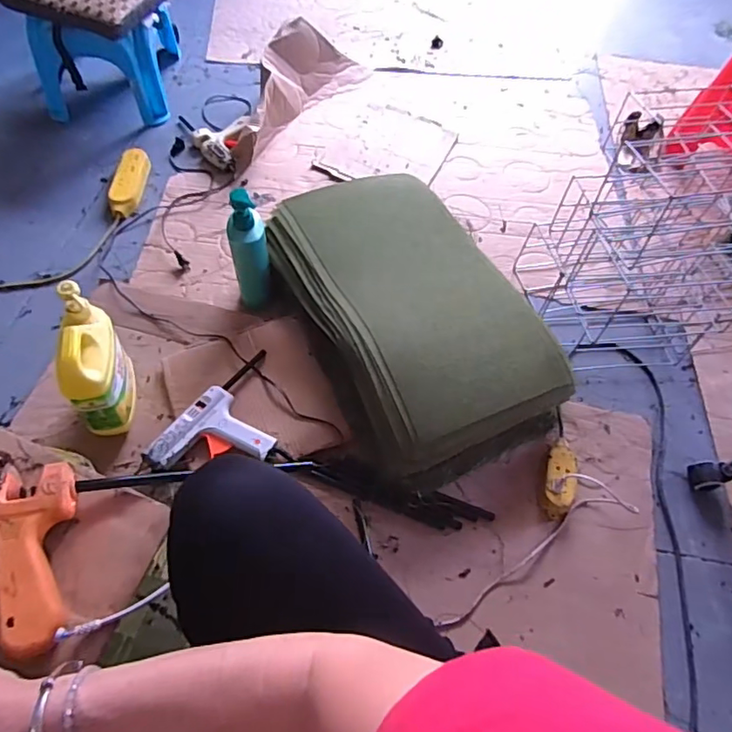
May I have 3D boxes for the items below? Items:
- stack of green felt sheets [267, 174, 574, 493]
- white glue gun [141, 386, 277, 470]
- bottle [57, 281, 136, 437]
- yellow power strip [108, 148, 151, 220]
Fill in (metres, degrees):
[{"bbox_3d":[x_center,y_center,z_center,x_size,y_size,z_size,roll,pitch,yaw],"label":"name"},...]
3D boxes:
[{"bbox_3d":[0.069,-0.111,1.009,0.361,0.192,0.601,-21,63,-17],"label":"stack of green felt sheets"},{"bbox_3d":[-0.249,0.134,0.901,0.161,0.037,0.172,31,59,13],"label":"white glue gun"},{"bbox_3d":[-0.422,0.009,0.860,0.067,0.253,0.147,-8,59,-12],"label":"bottle"},{"bbox_3d":[-0.540,-0.420,1.236,0.066,0.030,0.196,4,57,-4],"label":"yellow power strip"}]

